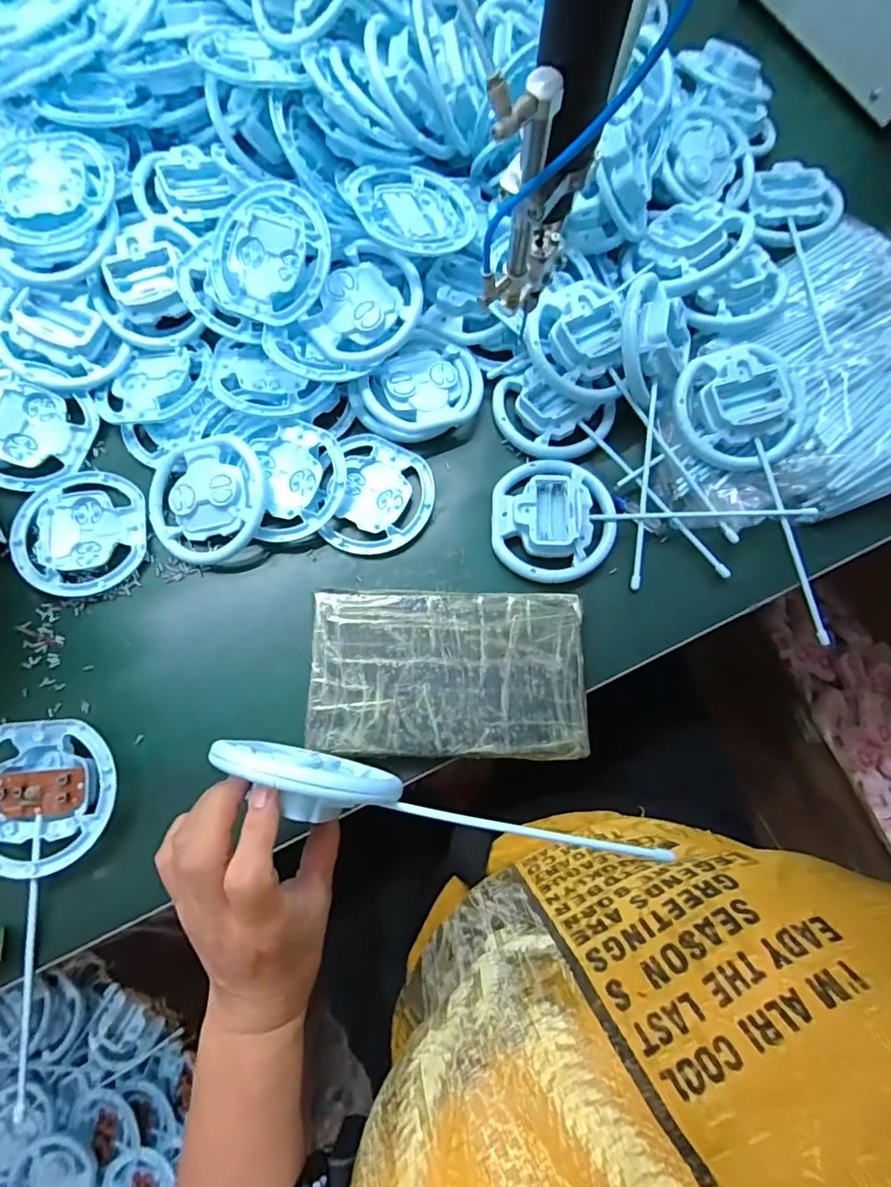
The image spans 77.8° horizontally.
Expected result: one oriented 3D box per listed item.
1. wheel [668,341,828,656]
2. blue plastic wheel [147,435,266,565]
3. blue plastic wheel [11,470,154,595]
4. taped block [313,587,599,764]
[{"bbox_3d":[0.266,-0.084,0.445,0.101,0.031,0.245,-18,89,-4],"label":"wheel"},{"bbox_3d":[-0.192,-0.075,0.448,0.100,0.021,0.100,0,92,12],"label":"blue plastic wheel"},{"bbox_3d":[-0.295,-0.050,0.449,0.101,0.014,0.108,0,76,-1],"label":"blue plastic wheel"},{"bbox_3d":[0.002,0.060,0.417,0.200,0.023,0.120,1,76,-1],"label":"taped block"}]

